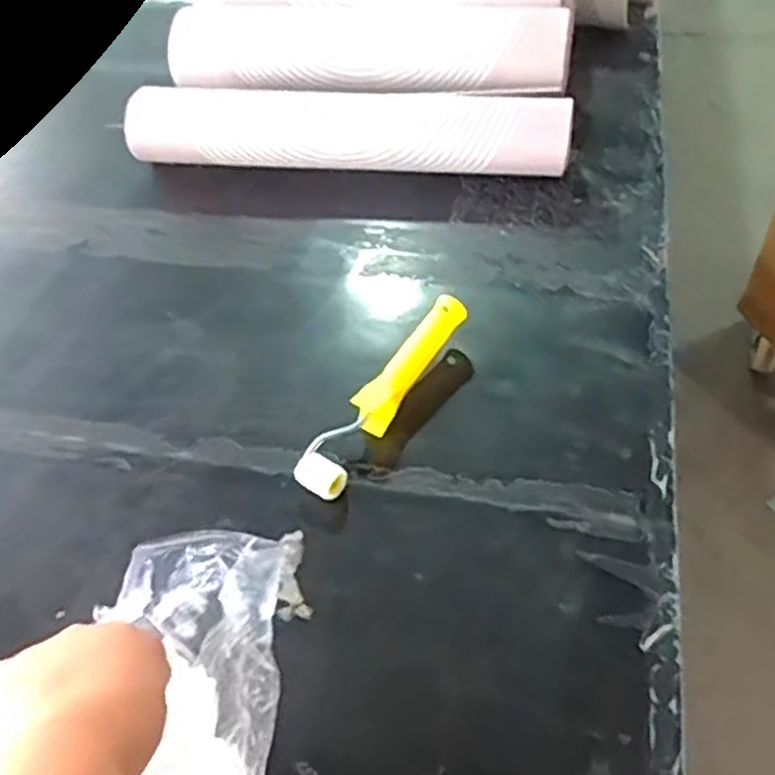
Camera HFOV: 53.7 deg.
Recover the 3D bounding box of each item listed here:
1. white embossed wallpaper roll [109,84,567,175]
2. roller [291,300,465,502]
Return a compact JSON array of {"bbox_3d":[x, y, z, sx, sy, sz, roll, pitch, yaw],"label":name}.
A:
[{"bbox_3d":[-0.048,-0.279,0.843,0.486,0.077,0.068,4,49,10],"label":"white embossed wallpaper roll"},{"bbox_3d":[-0.003,0.001,0.609,0.044,0.037,0.200,25,55,26],"label":"roller"}]

